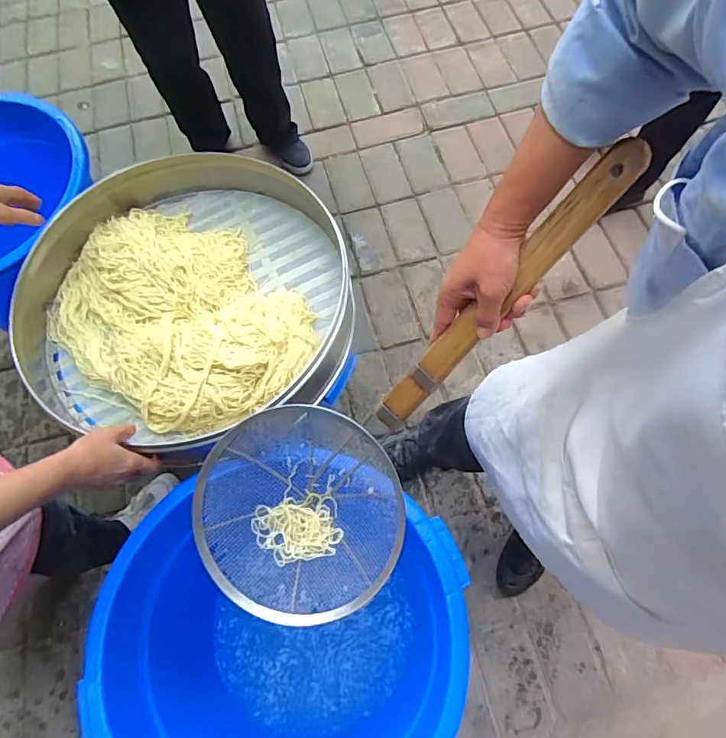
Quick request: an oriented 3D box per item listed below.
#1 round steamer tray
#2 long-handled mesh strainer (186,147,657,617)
[{"bbox_3d":[-0.309,-0.128,0.851,0.529,0.105,0.502,-1,69,2],"label":"round steamer tray"},{"bbox_3d":[0.040,0.039,0.549,0.239,0.125,0.636,47,115,17],"label":"long-handled mesh strainer"}]

